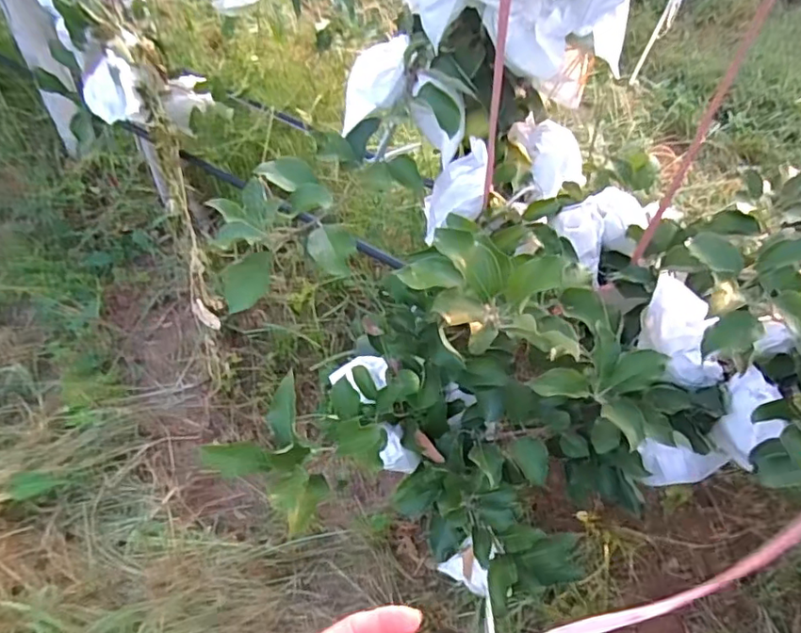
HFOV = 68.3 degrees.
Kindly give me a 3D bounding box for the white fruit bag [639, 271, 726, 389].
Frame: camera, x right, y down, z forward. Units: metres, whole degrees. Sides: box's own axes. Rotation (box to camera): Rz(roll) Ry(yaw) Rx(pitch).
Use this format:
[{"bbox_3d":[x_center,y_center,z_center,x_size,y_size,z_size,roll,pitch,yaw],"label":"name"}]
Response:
[{"bbox_3d":[0.345,0.020,0.735,0.051,0.073,0.154,-2,51,-6],"label":"white fruit bag"}]

